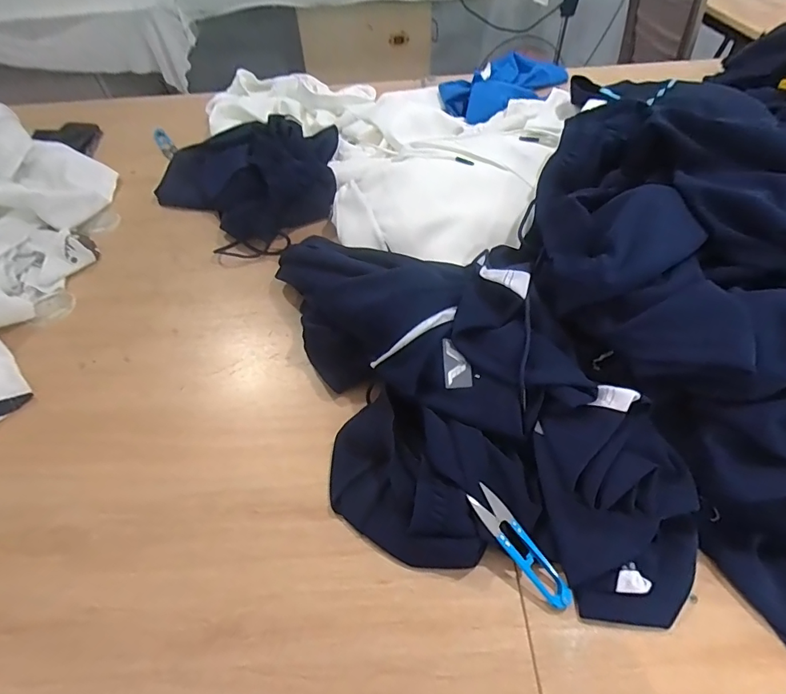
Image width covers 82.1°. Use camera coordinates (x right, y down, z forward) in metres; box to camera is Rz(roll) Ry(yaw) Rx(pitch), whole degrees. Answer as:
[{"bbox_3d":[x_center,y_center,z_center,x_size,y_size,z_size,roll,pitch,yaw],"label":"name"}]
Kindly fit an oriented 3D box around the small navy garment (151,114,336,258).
[{"bbox_3d":[-0.241,-0.309,0.775,0.327,0.089,0.280,37,64,28],"label":"small navy garment"}]

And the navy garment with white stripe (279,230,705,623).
[{"bbox_3d":[0.046,0.032,0.488,0.281,0.100,0.546,-24,55,-12],"label":"navy garment with white stripe"}]

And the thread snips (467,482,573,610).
[{"bbox_3d":[0.115,0.180,0.407,0.027,0.007,0.119,-35,75,-20],"label":"thread snips"}]

